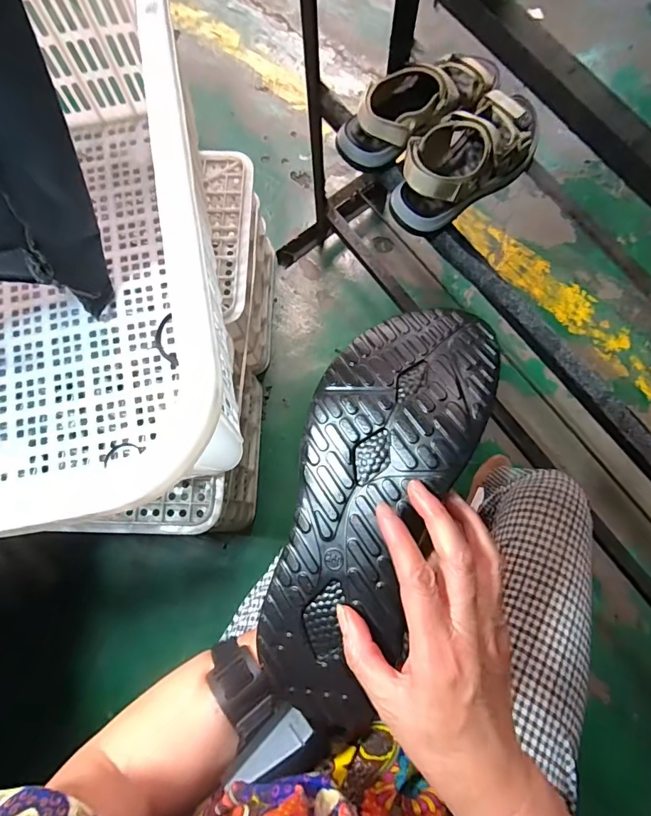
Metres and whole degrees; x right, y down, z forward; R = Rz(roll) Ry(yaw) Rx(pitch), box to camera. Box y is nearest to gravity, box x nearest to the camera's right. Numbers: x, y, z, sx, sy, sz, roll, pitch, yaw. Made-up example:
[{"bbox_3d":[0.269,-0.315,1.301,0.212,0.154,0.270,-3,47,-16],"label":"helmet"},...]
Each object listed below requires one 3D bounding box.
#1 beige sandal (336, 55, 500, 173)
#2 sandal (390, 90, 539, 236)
[{"bbox_3d":[0.133,-0.448,0.646,0.233,0.104,0.111,-38,79,-6],"label":"beige sandal"},{"bbox_3d":[0.195,-0.357,0.627,0.224,0.087,0.114,-38,79,-6],"label":"sandal"}]

